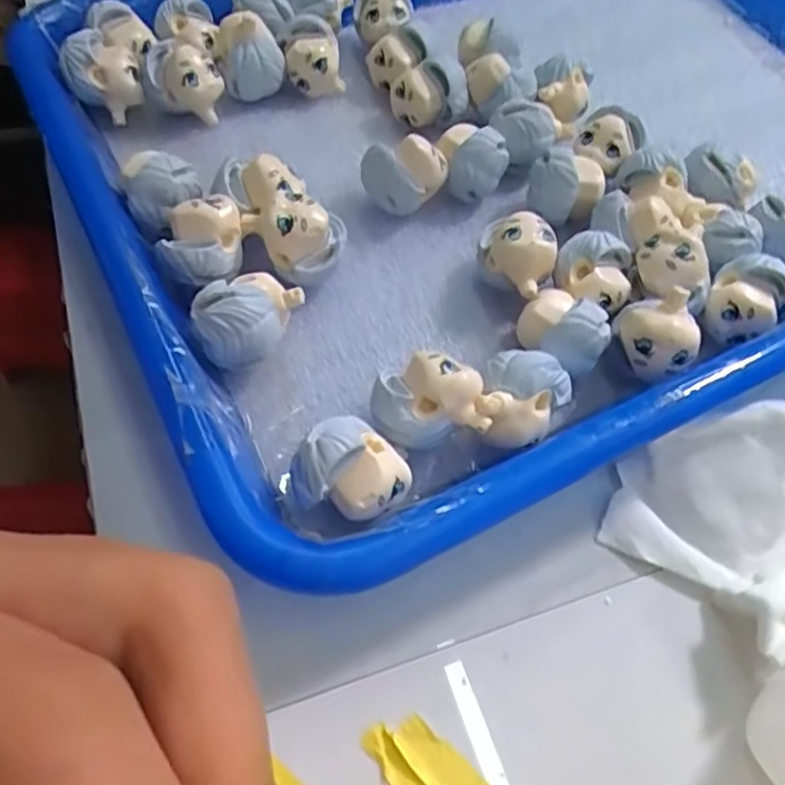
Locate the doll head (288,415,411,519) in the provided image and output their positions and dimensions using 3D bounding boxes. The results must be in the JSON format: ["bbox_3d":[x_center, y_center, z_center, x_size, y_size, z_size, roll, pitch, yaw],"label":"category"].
[{"bbox_3d":[-0.010,0.021,0.163,0.023,0.024,0.023,2,57,-3],"label":"doll head"}]

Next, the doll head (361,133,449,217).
[{"bbox_3d":[0.004,-0.072,0.223,0.023,0.023,0.018,-27,63,-21],"label":"doll head"}]

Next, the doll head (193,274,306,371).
[{"bbox_3d":[-0.038,-0.017,0.185,0.029,0.025,0.018,-12,59,-11],"label":"doll head"}]

